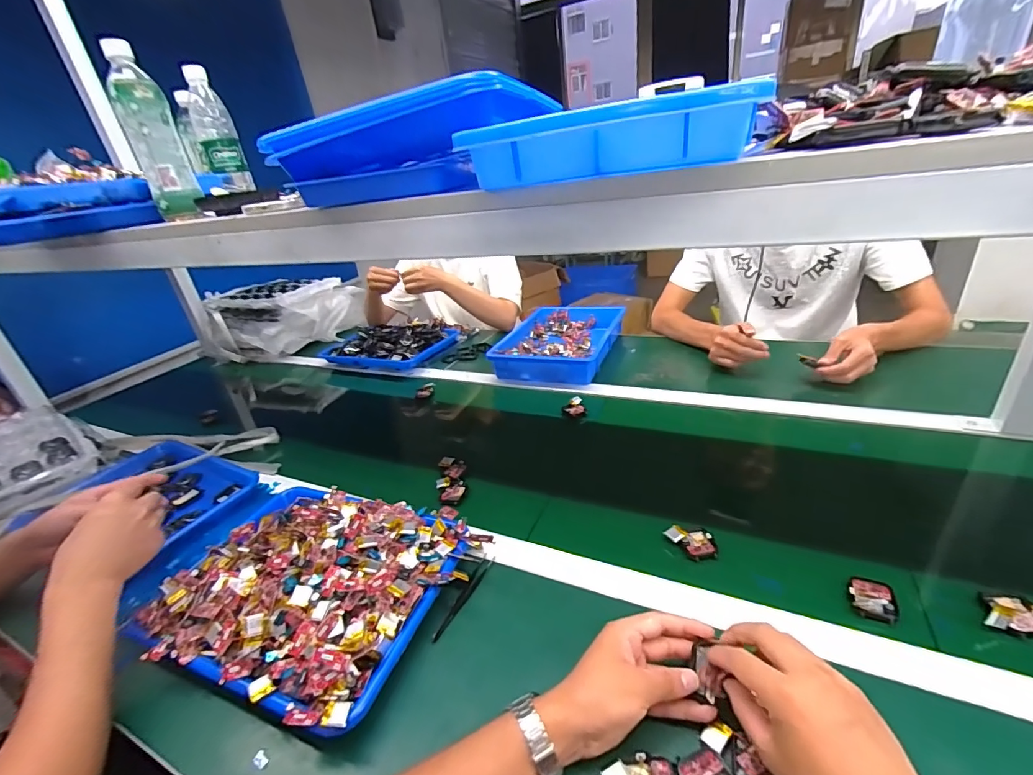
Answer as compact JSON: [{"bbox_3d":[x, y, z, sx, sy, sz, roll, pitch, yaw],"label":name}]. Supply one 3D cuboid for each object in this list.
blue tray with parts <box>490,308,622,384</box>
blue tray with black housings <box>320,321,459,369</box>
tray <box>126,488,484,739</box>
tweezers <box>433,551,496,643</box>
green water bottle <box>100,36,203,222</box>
[{"bbox_3d":[0.115,-0.117,1.108,0.248,0.063,0.370,7,31,27],"label":"blue tray with parts"},{"bbox_3d":[-0.328,-0.120,1.187,0.308,0.043,0.231,7,31,27],"label":"blue tray with black housings"},{"bbox_3d":[-0.248,0.211,0.527,0.340,0.067,0.259,4,30,22],"label":"tray"},{"bbox_3d":[-0.058,0.240,0.517,0.014,0.012,0.118,7,31,26],"label":"tweezers"},{"bbox_3d":[-0.513,-0.357,0.629,0.060,0.218,0.062,-23,31,-27],"label":"green water bottle"}]

